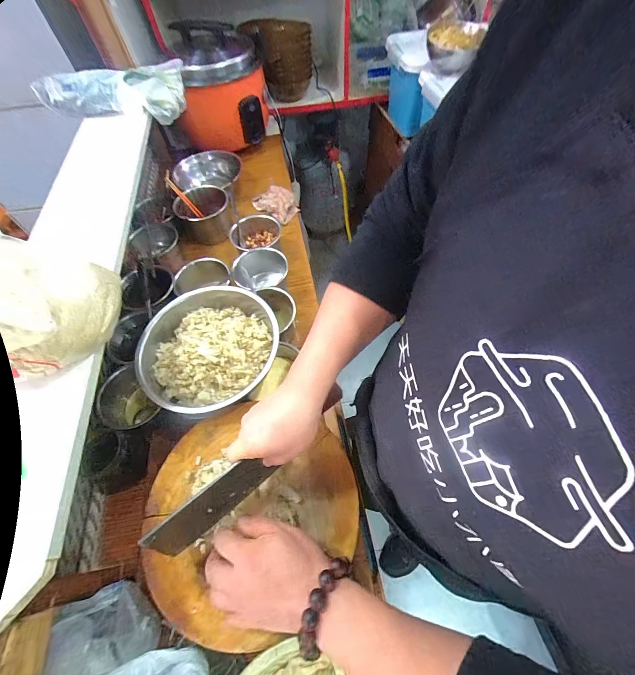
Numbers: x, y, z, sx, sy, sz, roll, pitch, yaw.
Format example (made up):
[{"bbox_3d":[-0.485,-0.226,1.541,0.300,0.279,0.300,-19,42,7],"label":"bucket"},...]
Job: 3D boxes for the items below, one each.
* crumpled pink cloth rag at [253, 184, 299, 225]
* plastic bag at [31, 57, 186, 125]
[{"bbox_3d":[-0.124,-0.429,0.953,0.154,0.052,0.109,39,68,23],"label":"crumpled pink cloth rag"},{"bbox_3d":[-0.547,-0.643,0.801,0.365,0.101,0.101,2,59,4],"label":"plastic bag"}]

